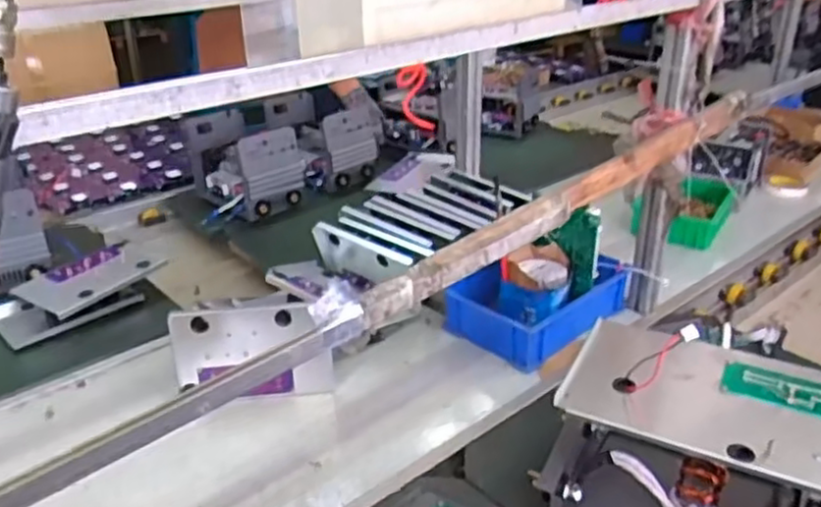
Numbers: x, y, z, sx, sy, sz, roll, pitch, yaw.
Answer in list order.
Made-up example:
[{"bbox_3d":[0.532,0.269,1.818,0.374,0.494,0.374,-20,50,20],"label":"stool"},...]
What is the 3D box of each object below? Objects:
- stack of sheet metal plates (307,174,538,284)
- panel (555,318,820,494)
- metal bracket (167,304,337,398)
[{"bbox_3d":[0.029,-0.054,1.442,0.394,0.083,0.231,-25,36,-39],"label":"stack of sheet metal plates"},{"bbox_3d":[0.412,0.166,0.802,0.441,0.061,0.260,12,26,24],"label":"panel"},{"bbox_3d":[-0.238,0.154,1.102,0.233,0.154,0.048,-5,28,-9],"label":"metal bracket"}]

